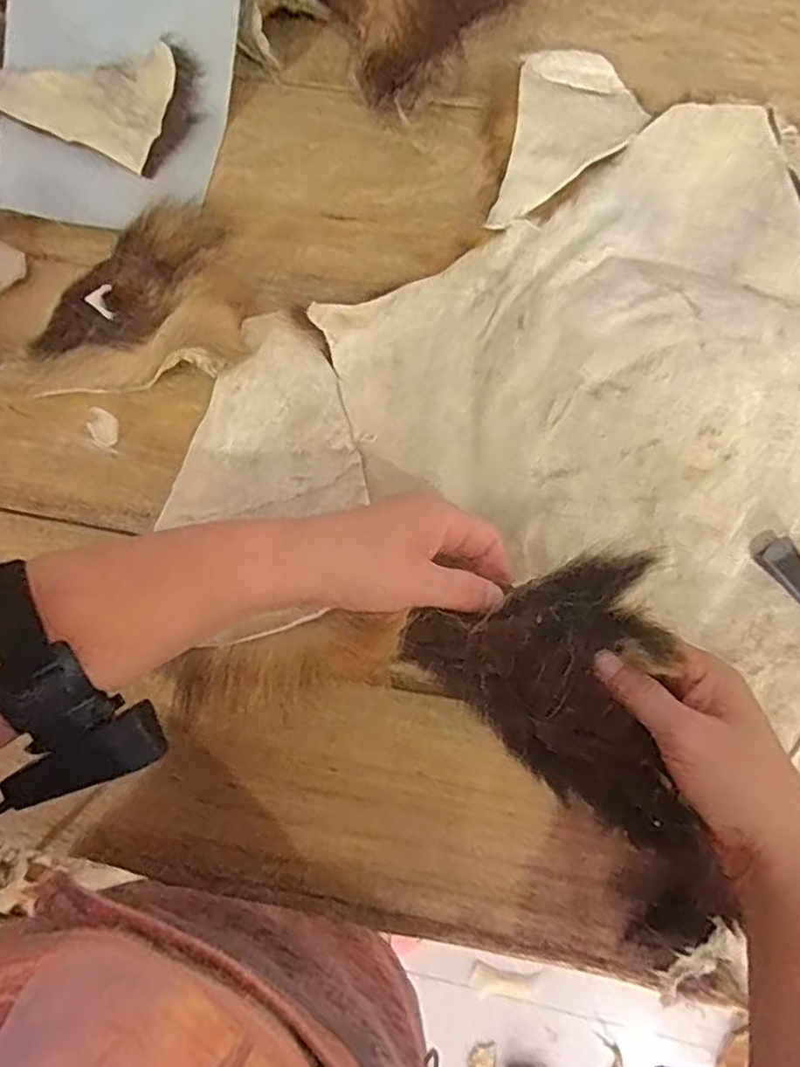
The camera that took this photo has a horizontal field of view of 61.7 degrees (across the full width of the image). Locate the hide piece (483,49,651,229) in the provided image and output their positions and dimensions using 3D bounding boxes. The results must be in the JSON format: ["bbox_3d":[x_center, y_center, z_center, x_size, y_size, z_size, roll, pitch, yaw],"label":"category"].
[{"bbox_3d":[0.143,-0.328,0.555,0.103,0.009,0.188,11,74,6],"label":"hide piece"}]

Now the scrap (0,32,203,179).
[{"bbox_3d":[-0.255,-0.375,0.560,0.163,0.016,0.110,19,86,-6],"label":"scrap"}]

